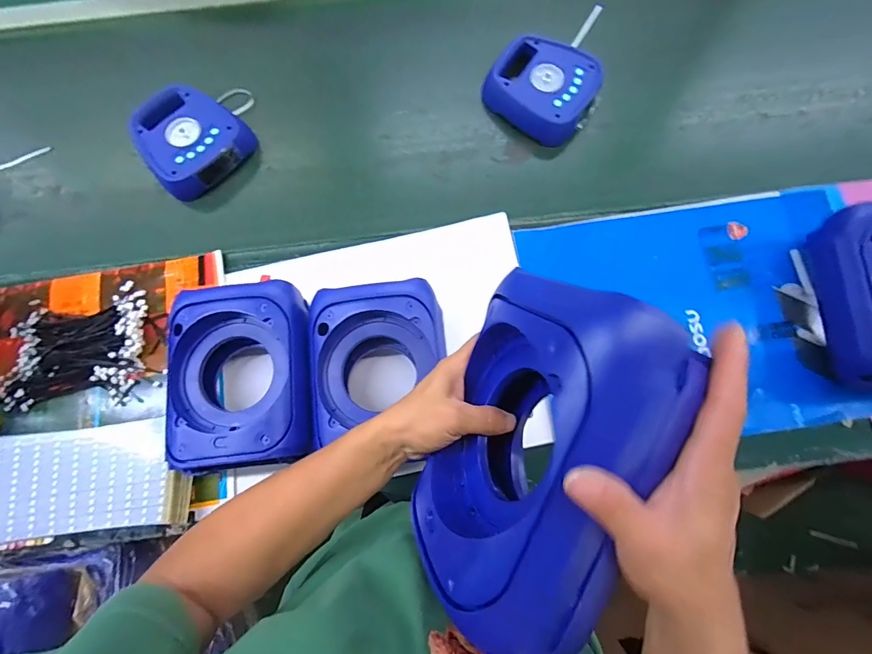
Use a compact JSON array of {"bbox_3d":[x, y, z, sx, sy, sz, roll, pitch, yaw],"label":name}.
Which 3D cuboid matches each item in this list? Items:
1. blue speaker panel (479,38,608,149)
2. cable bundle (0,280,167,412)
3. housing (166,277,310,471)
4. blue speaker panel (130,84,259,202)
[{"bbox_3d":[0.177,-0.395,0.657,0.162,0.042,0.155,32,80,8],"label":"blue speaker panel"},{"bbox_3d":[-0.522,0.035,0.564,0.213,0.017,0.165,-16,78,-2],"label":"cable bundle"},{"bbox_3d":[-0.243,0.060,0.524,0.171,0.087,0.226,-5,78,0],"label":"housing"},{"bbox_3d":[-0.407,-0.307,0.654,0.167,0.048,0.158,41,82,9],"label":"blue speaker panel"}]

